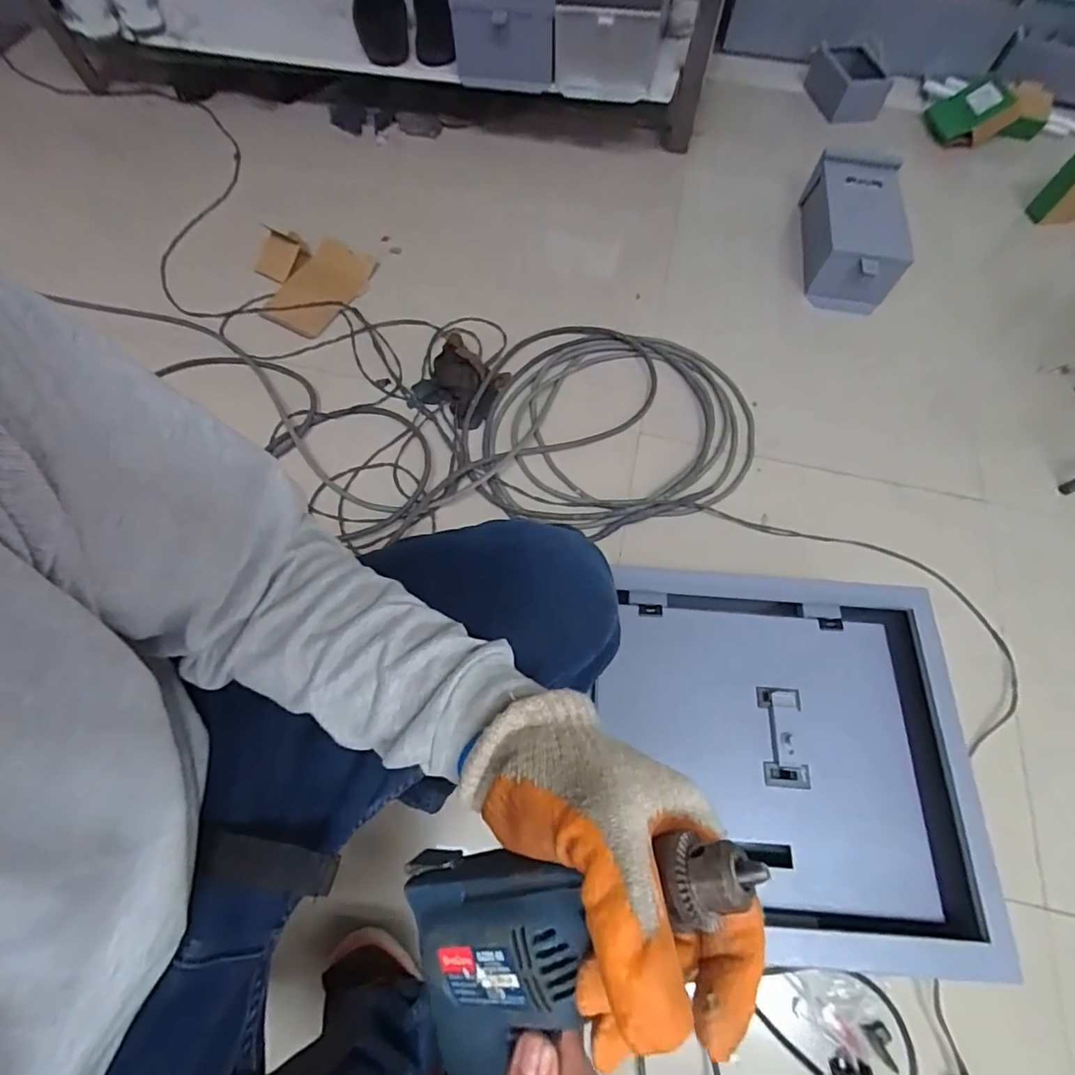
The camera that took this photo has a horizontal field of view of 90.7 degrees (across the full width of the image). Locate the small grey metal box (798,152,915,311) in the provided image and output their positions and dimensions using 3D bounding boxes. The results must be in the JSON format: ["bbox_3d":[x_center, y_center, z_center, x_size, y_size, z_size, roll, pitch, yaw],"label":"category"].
[{"bbox_3d":[0.674,-0.653,1.145,0.178,0.145,0.325,12,64,3],"label":"small grey metal box"}]

